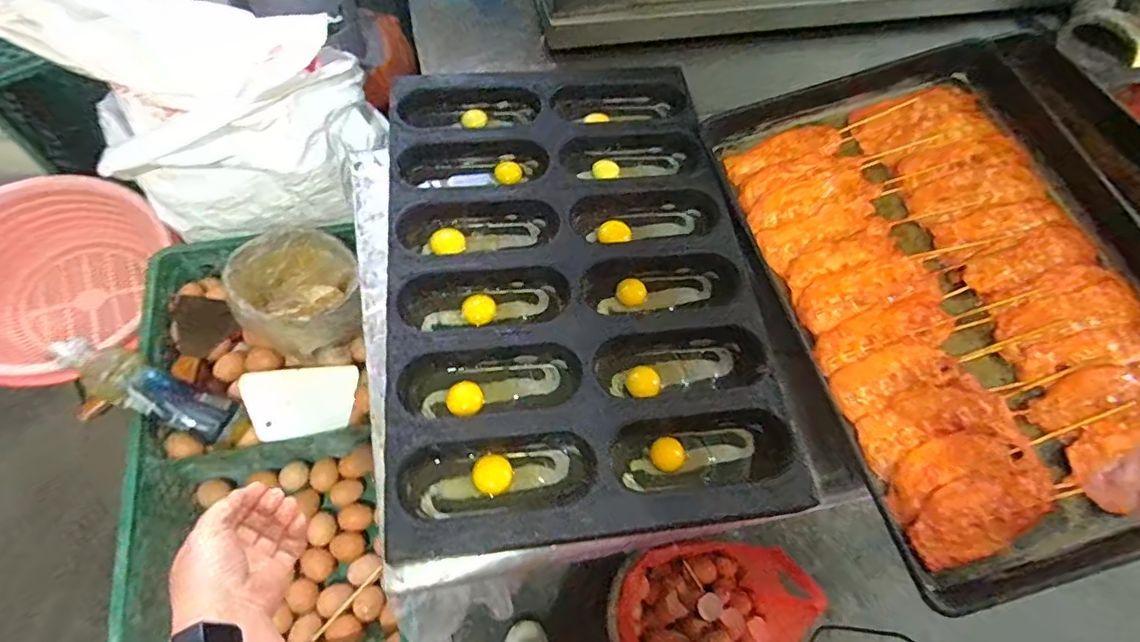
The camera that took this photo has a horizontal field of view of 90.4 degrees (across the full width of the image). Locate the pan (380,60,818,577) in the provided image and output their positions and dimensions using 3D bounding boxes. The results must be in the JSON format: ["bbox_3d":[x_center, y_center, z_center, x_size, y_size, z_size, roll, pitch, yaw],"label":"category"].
[{"bbox_3d":[-0.005,-0.062,0.654,0.413,0.050,0.602,-8,65,-9],"label":"pan"}]

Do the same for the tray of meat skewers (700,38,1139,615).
[{"bbox_3d":[0.448,-0.055,0.672,0.410,0.062,0.623,-17,68,-1],"label":"tray of meat skewers"}]

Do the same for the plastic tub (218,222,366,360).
[{"bbox_3d":[-0.394,-0.038,0.822,0.152,0.123,0.176,-19,63,-15],"label":"plastic tub"}]

